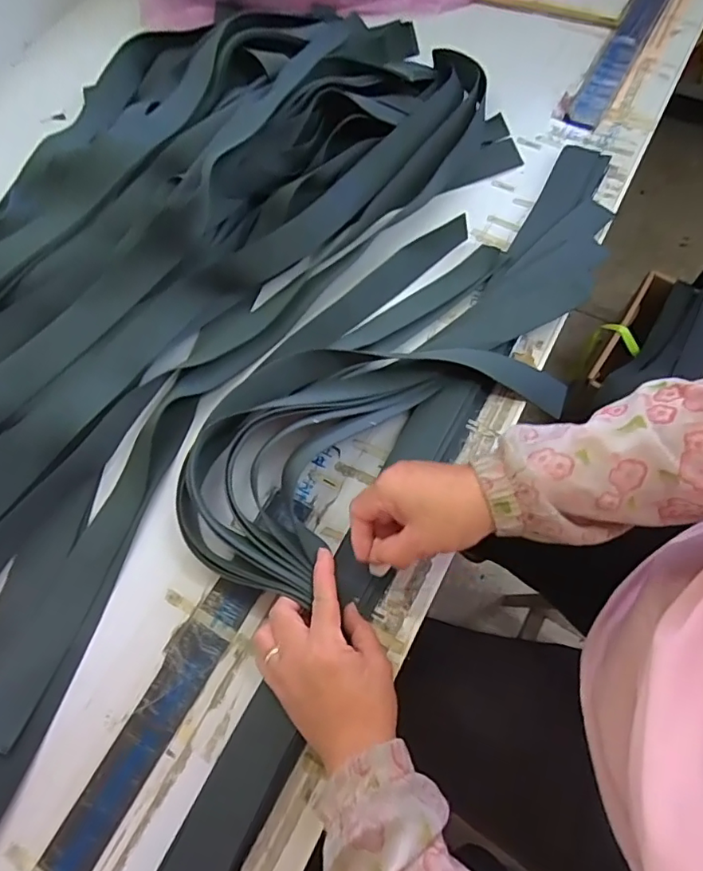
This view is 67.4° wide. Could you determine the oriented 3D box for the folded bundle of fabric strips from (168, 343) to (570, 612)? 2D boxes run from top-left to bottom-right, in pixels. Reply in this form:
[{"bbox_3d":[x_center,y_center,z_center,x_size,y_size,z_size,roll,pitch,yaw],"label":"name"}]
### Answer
[{"bbox_3d":[0.014,-0.008,0.493,0.364,0.070,0.182,-34,69,-18],"label":"folded bundle of fabric strips"}]

